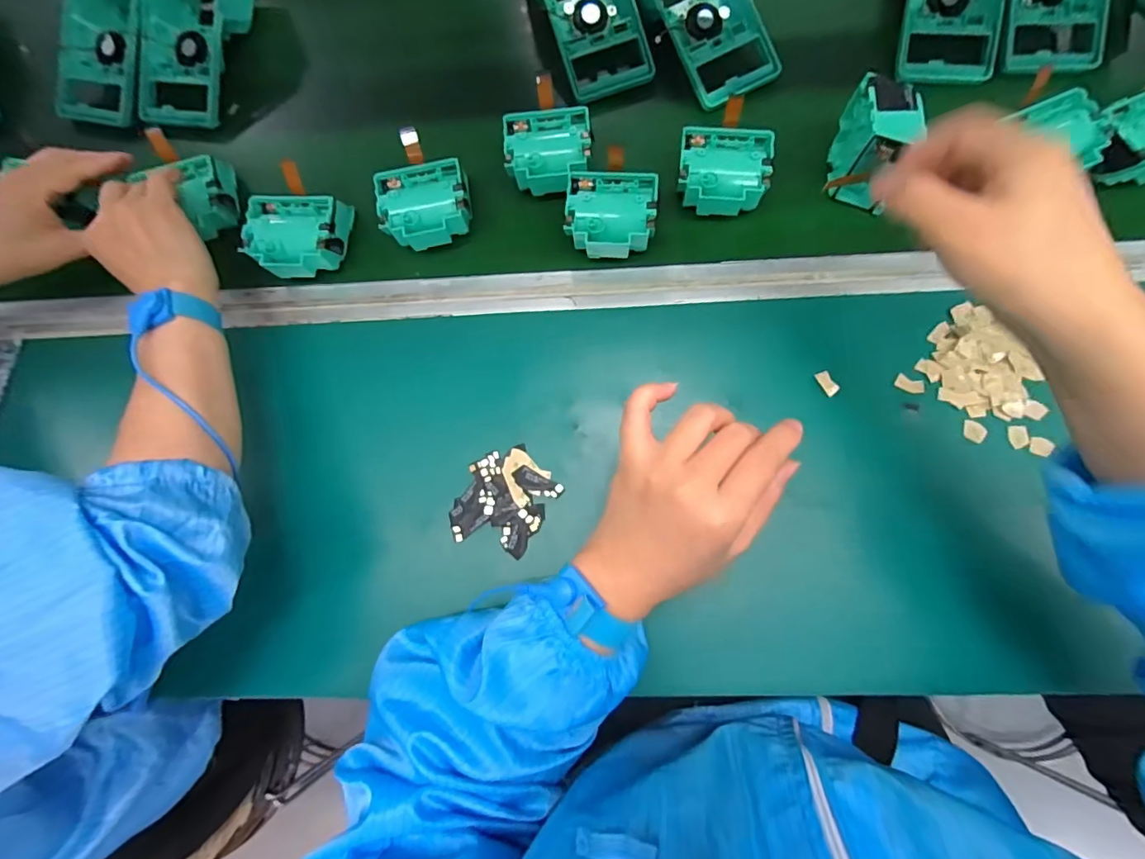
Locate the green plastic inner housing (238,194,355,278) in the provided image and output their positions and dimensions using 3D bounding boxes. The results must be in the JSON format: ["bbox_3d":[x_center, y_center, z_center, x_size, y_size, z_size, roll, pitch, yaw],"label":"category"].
[{"bbox_3d":[-0.239,-0.168,0.430,0.078,0.034,0.067,-1,82,4],"label":"green plastic inner housing"}]

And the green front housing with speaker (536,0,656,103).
[{"bbox_3d":[0.012,-0.401,0.462,0.083,0.035,0.170,-18,82,1],"label":"green front housing with speaker"}]

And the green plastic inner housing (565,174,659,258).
[{"bbox_3d":[0.032,-0.176,0.417,0.074,0.043,0.071,4,83,5],"label":"green plastic inner housing"}]

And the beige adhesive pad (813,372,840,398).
[{"bbox_3d":[0.202,-0.036,0.391,0.011,0.005,0.021,-36,87,14],"label":"beige adhesive pad"}]

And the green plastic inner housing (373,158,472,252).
[{"bbox_3d":[-0.127,-0.191,0.429,0.080,0.036,0.070,-14,82,2],"label":"green plastic inner housing"}]

